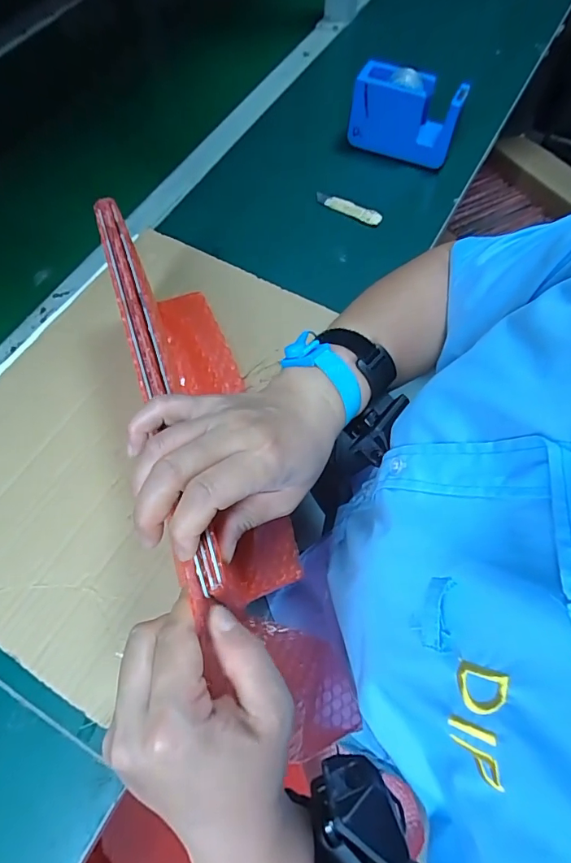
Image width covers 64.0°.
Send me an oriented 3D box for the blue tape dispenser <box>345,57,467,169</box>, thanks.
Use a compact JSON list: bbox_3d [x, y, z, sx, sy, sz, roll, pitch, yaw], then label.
[{"bbox_3d":[0.147,-0.389,0.563,0.126,0.084,0.044,22,67,10],"label":"blue tape dispenser"}]

